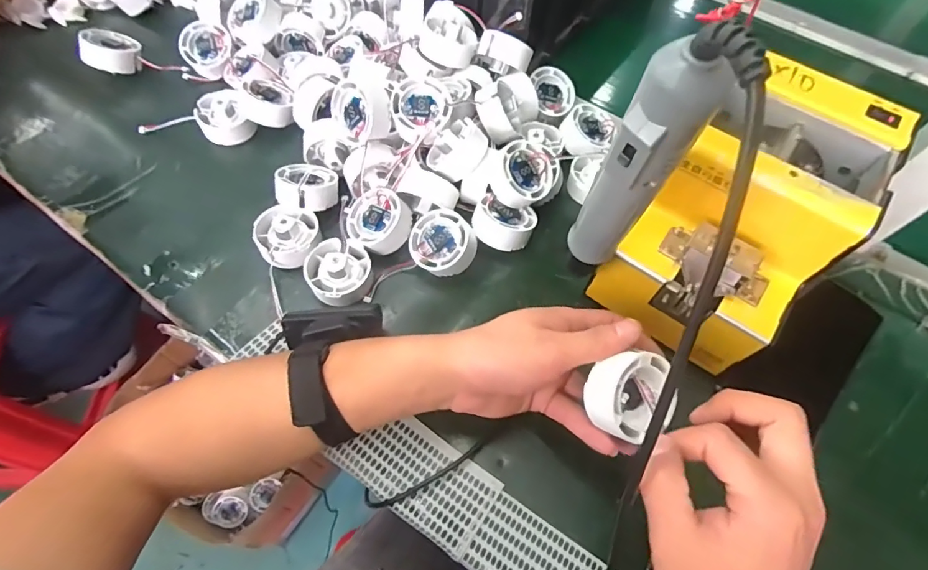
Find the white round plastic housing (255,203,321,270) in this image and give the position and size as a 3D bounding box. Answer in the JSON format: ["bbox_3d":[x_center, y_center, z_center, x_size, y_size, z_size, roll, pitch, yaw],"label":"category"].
[{"bbox_3d":[-0.157,-0.046,0.415,0.053,0.031,0.057,1,62,-2],"label":"white round plastic housing"}]

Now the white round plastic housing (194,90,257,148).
[{"bbox_3d":[-0.247,-0.172,0.485,0.046,0.031,0.047,1,62,-2],"label":"white round plastic housing"}]

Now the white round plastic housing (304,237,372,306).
[{"bbox_3d":[-0.107,-0.014,0.398,0.052,0.033,0.055,1,62,-2],"label":"white round plastic housing"}]

